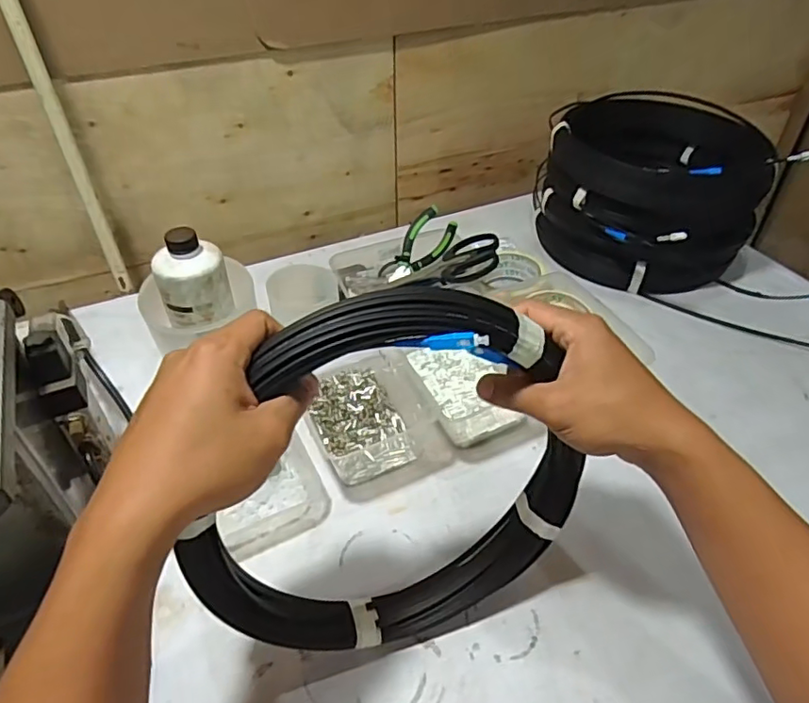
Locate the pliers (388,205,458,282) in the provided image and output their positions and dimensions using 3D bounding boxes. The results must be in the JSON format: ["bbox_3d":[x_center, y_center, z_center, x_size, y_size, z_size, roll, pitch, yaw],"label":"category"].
[{"bbox_3d":[0.021,-0.134,0.747,0.055,0.107,0.022,34,4,-2],"label":"pliers"}]

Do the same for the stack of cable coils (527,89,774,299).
[{"bbox_3d":[0.334,-0.223,0.801,0.290,0.164,0.280,-28,49,-29],"label":"stack of cable coils"}]

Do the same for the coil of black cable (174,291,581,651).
[{"bbox_3d":[0.006,0.091,0.388,0.261,0.269,0.046,13,20,-25],"label":"coil of black cable"}]

